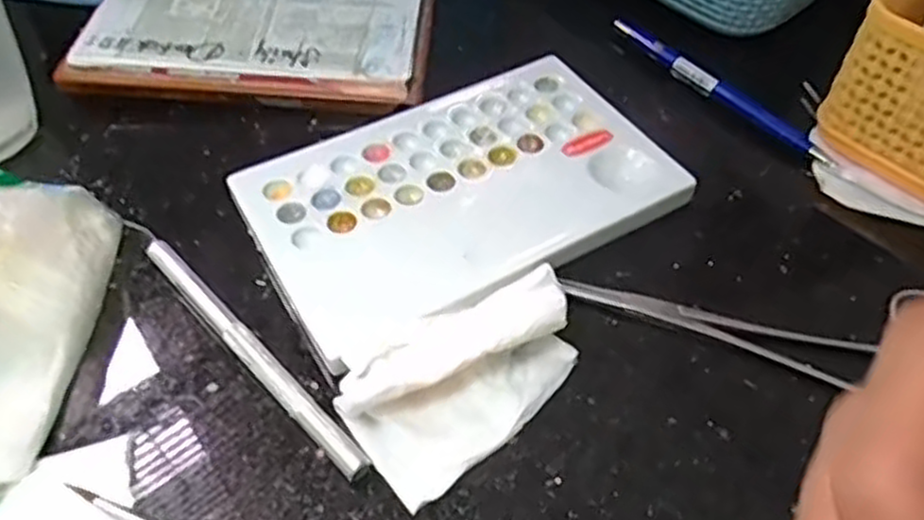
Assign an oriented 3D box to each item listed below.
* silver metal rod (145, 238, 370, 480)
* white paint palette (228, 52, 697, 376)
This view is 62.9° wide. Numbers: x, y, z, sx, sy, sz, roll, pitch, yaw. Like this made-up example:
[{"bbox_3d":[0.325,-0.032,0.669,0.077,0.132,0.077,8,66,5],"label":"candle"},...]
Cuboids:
[{"bbox_3d":[-0.069,0.027,0.242,0.008,0.005,0.115,-37,63,-26],"label":"silver metal rod"},{"bbox_3d":[-0.002,-0.030,0.287,0.153,0.006,0.102,-26,59,-20],"label":"white paint palette"}]

